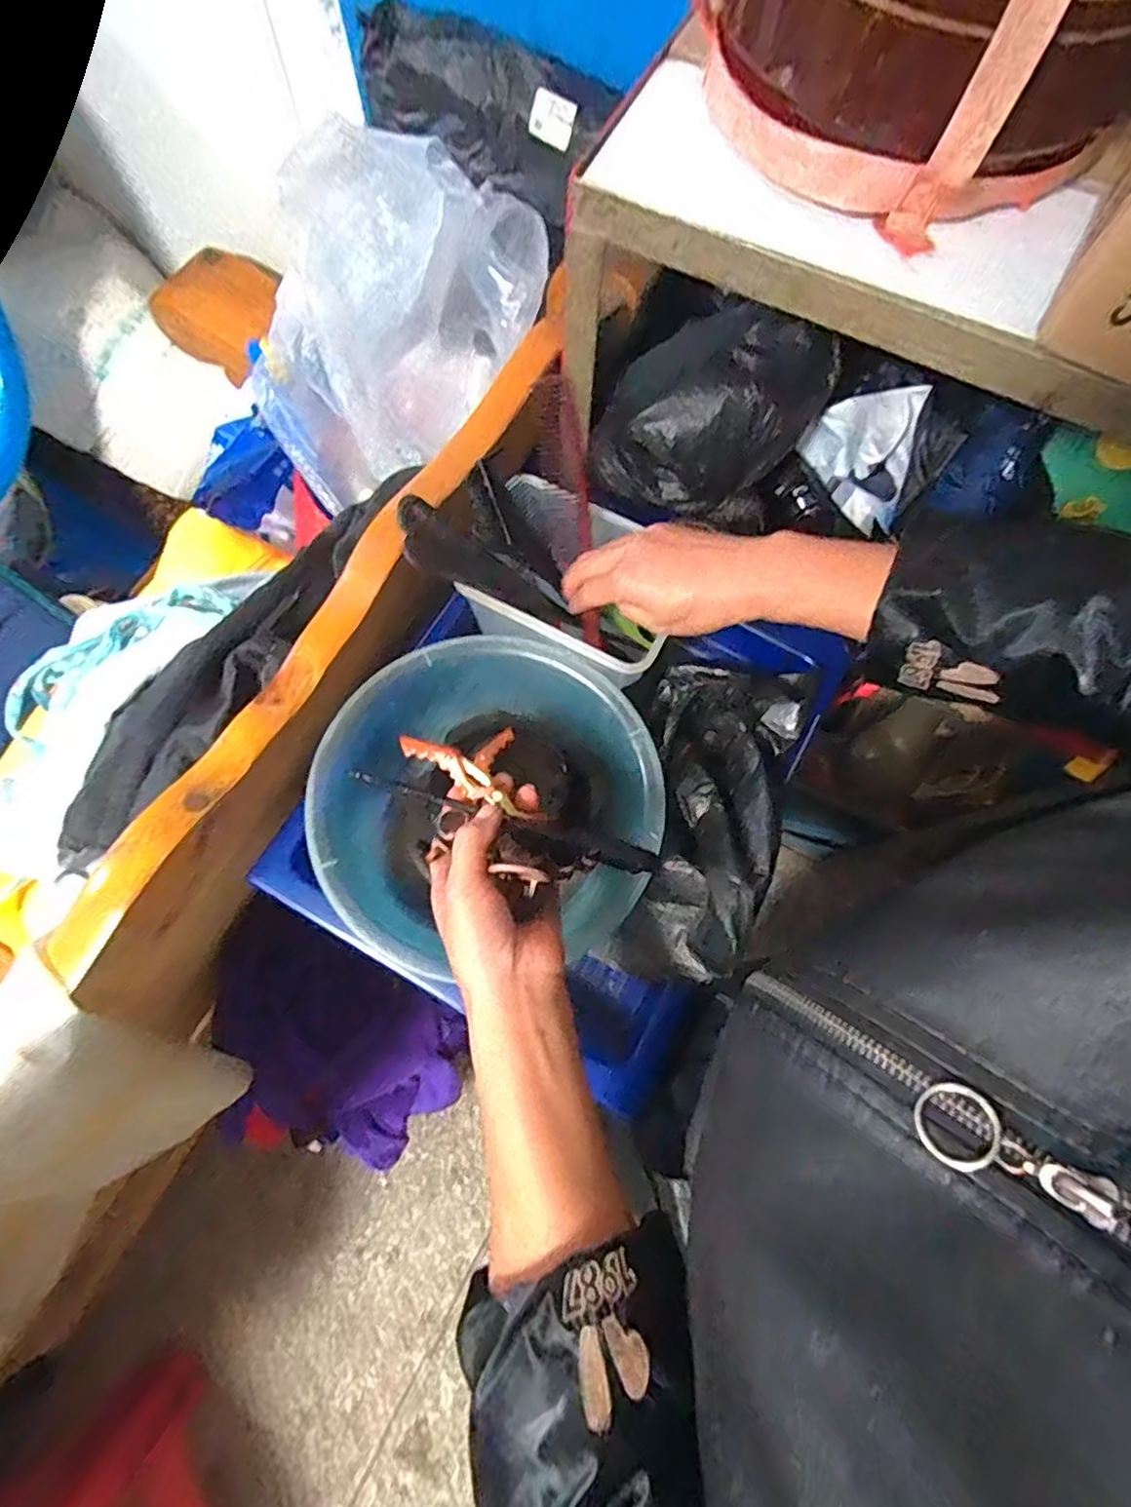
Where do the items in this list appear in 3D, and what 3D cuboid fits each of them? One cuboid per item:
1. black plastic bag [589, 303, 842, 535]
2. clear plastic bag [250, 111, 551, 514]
[{"bbox_3d":[0.113,-0.274,0.506,0.159,0.099,0.130,25,74,5],"label":"black plastic bag"},{"bbox_3d":[-0.192,-0.378,0.603,0.194,0.377,0.156,25,69,-30],"label":"clear plastic bag"}]

